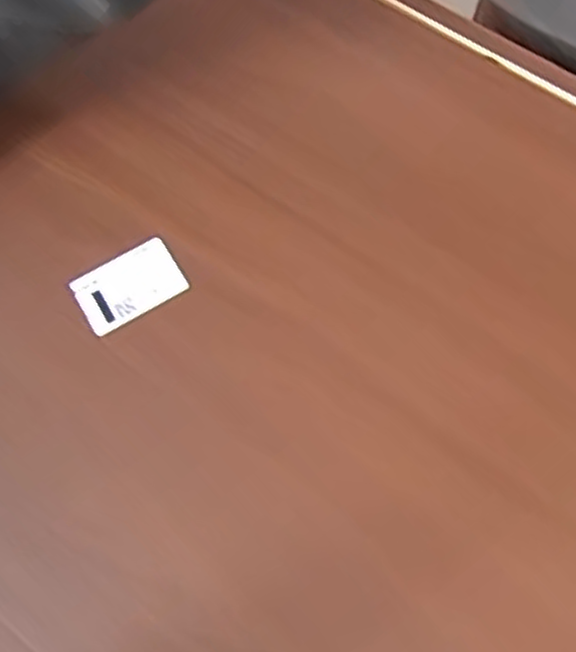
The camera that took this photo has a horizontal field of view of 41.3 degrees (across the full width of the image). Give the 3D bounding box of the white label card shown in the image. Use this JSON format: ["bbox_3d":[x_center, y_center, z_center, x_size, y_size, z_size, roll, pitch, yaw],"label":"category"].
[{"bbox_3d":[-0.095,-0.025,0.453,0.061,0.004,0.041,-31,68,-9],"label":"white label card"}]

